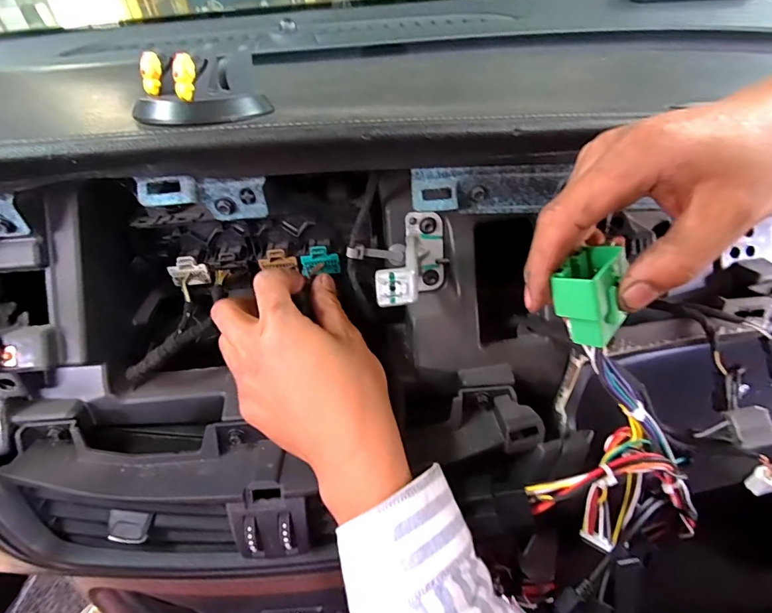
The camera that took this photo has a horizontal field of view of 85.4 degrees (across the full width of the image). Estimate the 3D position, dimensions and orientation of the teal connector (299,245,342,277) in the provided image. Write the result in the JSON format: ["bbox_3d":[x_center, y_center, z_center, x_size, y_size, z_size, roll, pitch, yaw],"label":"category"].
[{"bbox_3d":[-0.051,-0.036,0.325,0.029,0.023,0.011,-8,28,-4],"label":"teal connector"}]

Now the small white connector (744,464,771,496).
[{"bbox_3d":[0.248,0.113,0.272,0.012,0.024,0.015,-17,46,-13],"label":"small white connector"}]

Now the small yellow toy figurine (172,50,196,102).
[{"bbox_3d":[-0.111,-0.127,0.231,0.011,0.023,0.006,15,22,18],"label":"small yellow toy figurine"}]

